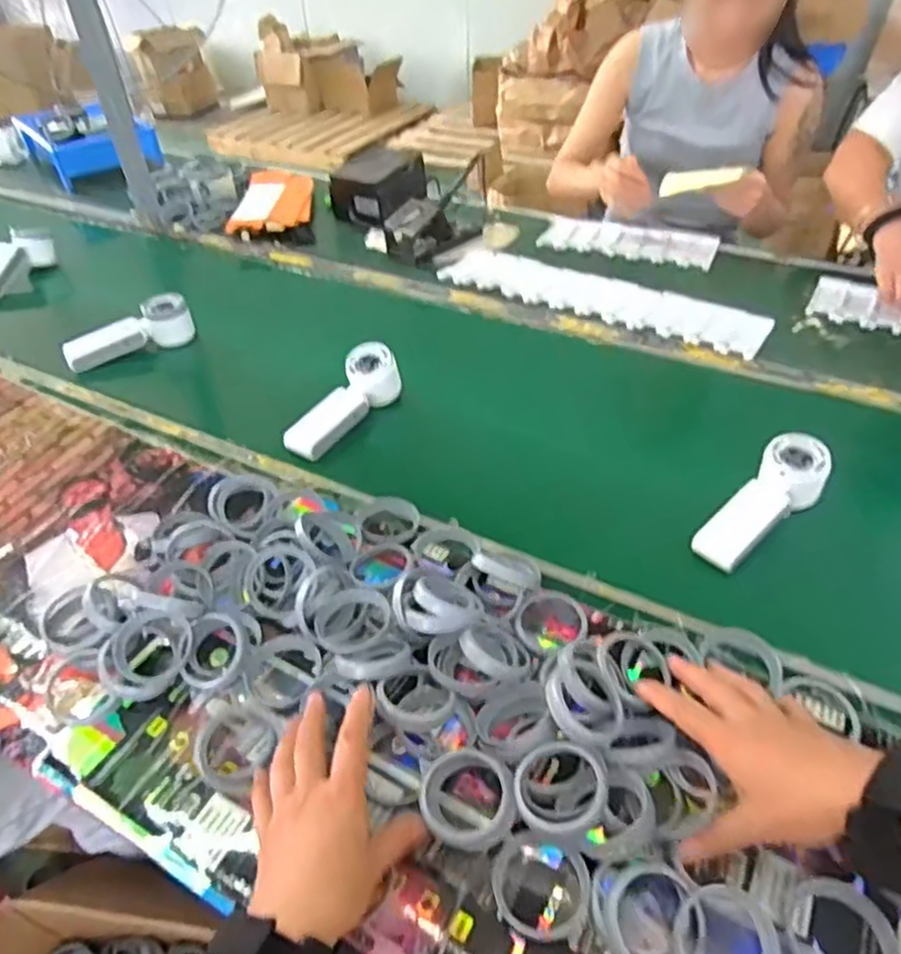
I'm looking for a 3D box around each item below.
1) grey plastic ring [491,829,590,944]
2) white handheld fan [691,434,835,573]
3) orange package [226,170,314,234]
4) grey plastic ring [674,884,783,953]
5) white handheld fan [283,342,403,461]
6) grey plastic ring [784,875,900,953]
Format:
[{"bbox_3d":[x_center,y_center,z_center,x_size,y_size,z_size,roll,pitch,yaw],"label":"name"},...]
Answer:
[{"bbox_3d":[0.055,0.255,0.432,0.060,0.013,0.059,-1,43,1],"label":"grey plastic ring"},{"bbox_3d":[0.299,0.027,0.665,0.168,0.032,0.058,-41,53,-17],"label":"white handheld fan"},{"bbox_3d":[-0.319,-0.506,1.261,0.128,0.025,0.243,-3,43,-1],"label":"orange package"},{"bbox_3d":[0.162,0.274,0.407,0.059,0.013,0.058,-1,43,1],"label":"grey plastic ring"},{"bbox_3d":[-0.123,-0.081,0.807,0.055,0.054,0.164,26,63,28],"label":"white handheld fan"},{"bbox_3d":[0.228,0.269,0.406,0.060,0.010,0.061,-1,43,1],"label":"grey plastic ring"}]

